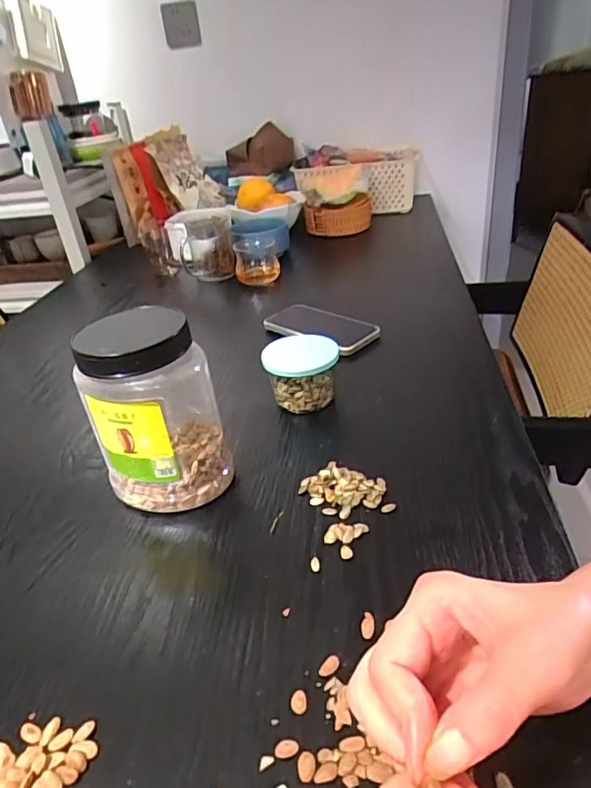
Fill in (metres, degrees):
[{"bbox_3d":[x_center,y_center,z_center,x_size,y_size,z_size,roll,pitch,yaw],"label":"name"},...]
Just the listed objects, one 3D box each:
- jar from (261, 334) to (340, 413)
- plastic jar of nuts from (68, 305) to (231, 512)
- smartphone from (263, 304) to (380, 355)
[{"bbox_3d":[0.009,-0.021,0.579,0.080,0.068,0.076,-4,31,6],"label":"jar"},{"bbox_3d":[-0.117,0.019,0.451,0.093,0.164,0.086,-5,31,3],"label":"plastic jar of nuts"},{"bbox_3d":[0.036,-0.093,0.734,0.161,0.015,0.085,24,43,36],"label":"smartphone"}]

